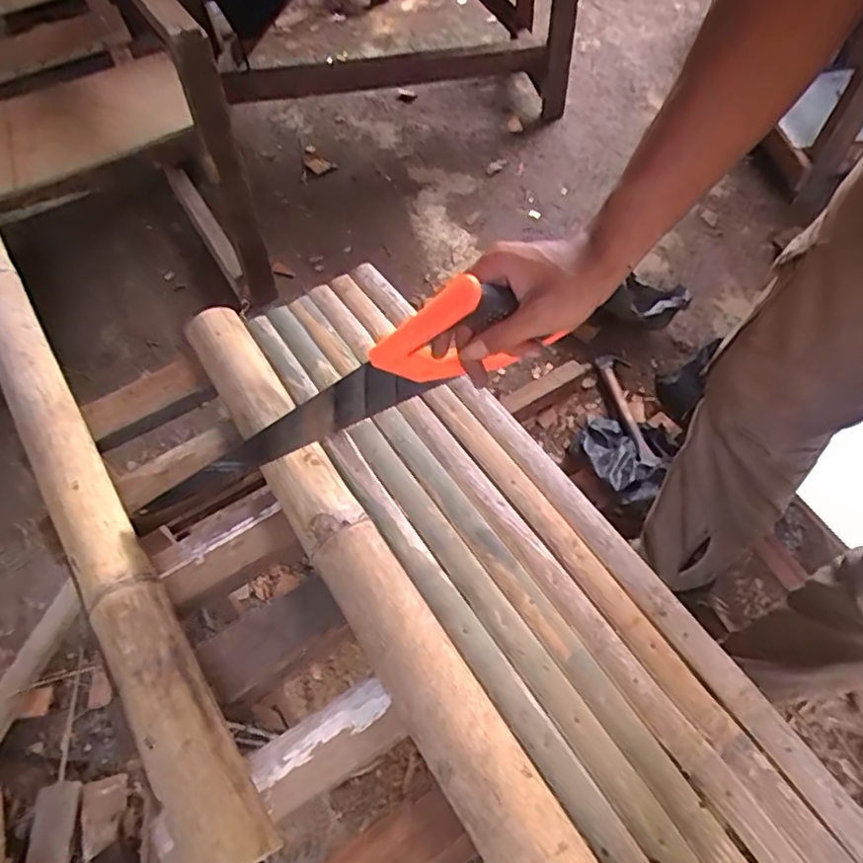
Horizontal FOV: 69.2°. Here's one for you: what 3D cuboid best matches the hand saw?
[{"bbox_3d":[-0.114,0.005,0.552,0.442,0.096,0.027,-29,54,29],"label":"hand saw"}]

